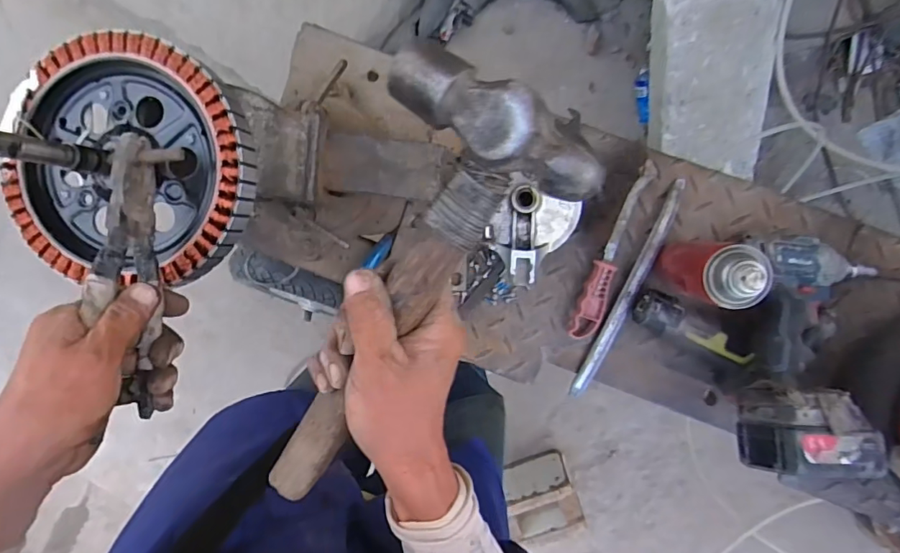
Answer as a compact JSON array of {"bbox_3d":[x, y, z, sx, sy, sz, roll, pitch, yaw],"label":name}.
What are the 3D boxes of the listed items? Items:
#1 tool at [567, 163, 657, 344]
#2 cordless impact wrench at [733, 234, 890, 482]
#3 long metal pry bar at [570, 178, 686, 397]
[{"bbox_3d":[0.190,-0.028,0.579,0.033,0.015,0.215,18,98,1],"label":"tool"},{"bbox_3d":[0.389,0.090,0.539,0.139,0.080,0.246,9,77,2],"label":"cordless impact wrench"},{"bbox_3d":[0.214,0.021,0.592,0.023,0.023,0.281,23,98,0],"label":"long metal pry bar"}]

